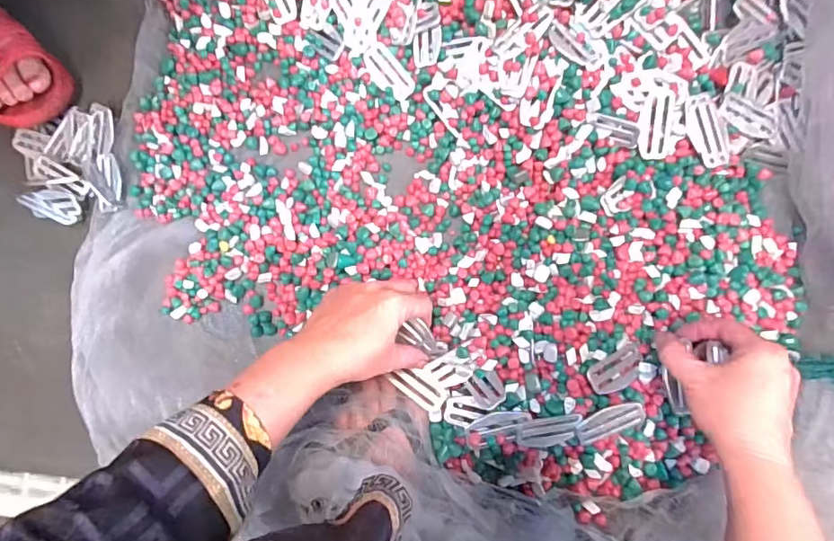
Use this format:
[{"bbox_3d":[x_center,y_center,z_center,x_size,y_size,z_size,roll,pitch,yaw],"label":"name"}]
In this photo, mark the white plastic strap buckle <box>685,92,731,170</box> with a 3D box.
[{"bbox_3d":[0.259,-0.125,0.445,0.029,0.007,0.066,-17,88,8],"label":"white plastic strap buckle"}]

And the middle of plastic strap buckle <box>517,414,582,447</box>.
[{"bbox_3d":[0.115,0.140,0.431,0.056,0.004,0.028,-10,103,-1],"label":"middle of plastic strap buckle"}]

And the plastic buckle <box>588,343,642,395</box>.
[{"bbox_3d":[0.173,0.086,0.434,0.056,0.008,0.027,-32,83,-17],"label":"plastic buckle"}]

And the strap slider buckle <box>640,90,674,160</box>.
[{"bbox_3d":[0.217,-0.131,0.451,0.026,0.005,0.058,-2,110,6],"label":"strap slider buckle"}]

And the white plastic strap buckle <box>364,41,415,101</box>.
[{"bbox_3d":[-0.027,-0.195,0.486,0.024,0.006,0.061,-41,83,2],"label":"white plastic strap buckle"}]

